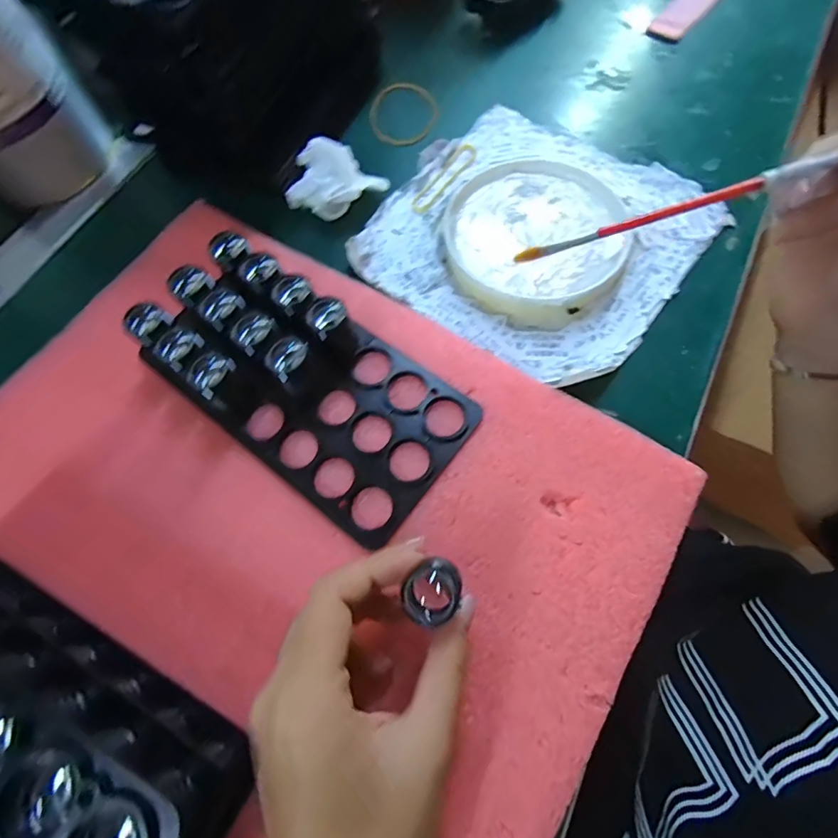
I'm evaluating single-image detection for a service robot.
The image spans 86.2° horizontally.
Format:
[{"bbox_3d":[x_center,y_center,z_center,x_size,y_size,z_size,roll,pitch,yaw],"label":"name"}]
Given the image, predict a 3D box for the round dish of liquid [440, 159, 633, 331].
[{"bbox_3d":[0.077,-0.123,0.300,0.117,0.014,0.122,-1,67,3],"label":"round dish of liquid"}]

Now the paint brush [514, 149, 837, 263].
[{"bbox_3d":[0.167,-0.112,0.205,0.244,0.009,0.006,-15,67,10],"label":"paint brush"}]

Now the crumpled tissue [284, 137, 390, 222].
[{"bbox_3d":[-0.060,-0.172,0.316,0.069,0.028,0.039,-20,68,-5],"label":"crumpled tissue"}]

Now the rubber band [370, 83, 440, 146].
[{"bbox_3d":[-0.012,-0.251,0.368,0.056,0.007,0.063,1,73,3],"label":"rubber band"}]

